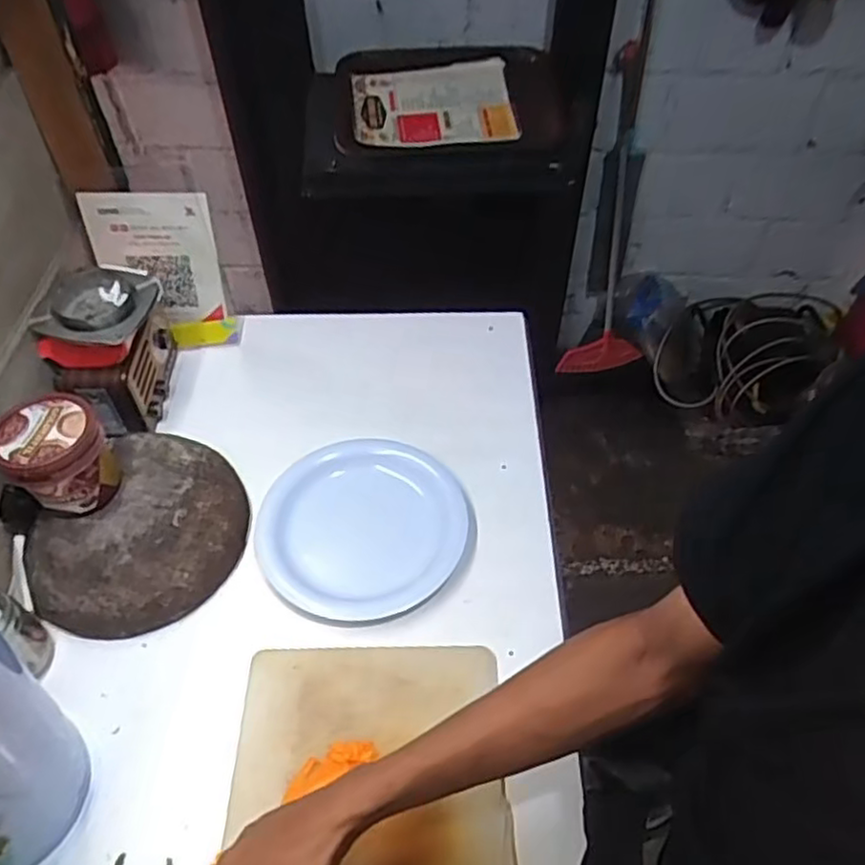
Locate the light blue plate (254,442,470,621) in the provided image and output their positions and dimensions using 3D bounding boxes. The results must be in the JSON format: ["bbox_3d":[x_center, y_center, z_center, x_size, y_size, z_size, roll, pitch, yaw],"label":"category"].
[{"bbox_3d":[-0.073,0.097,0.753,0.206,0.024,0.224,0,49,0],"label":"light blue plate"}]

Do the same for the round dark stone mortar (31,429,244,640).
[{"bbox_3d":[-0.300,0.102,0.727,0.191,0.072,0.202,0,49,0],"label":"round dark stone mortar"}]

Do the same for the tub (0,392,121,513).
[{"bbox_3d":[-0.364,0.027,0.682,0.093,0.093,0.086,2,48,-2],"label":"tub"}]

